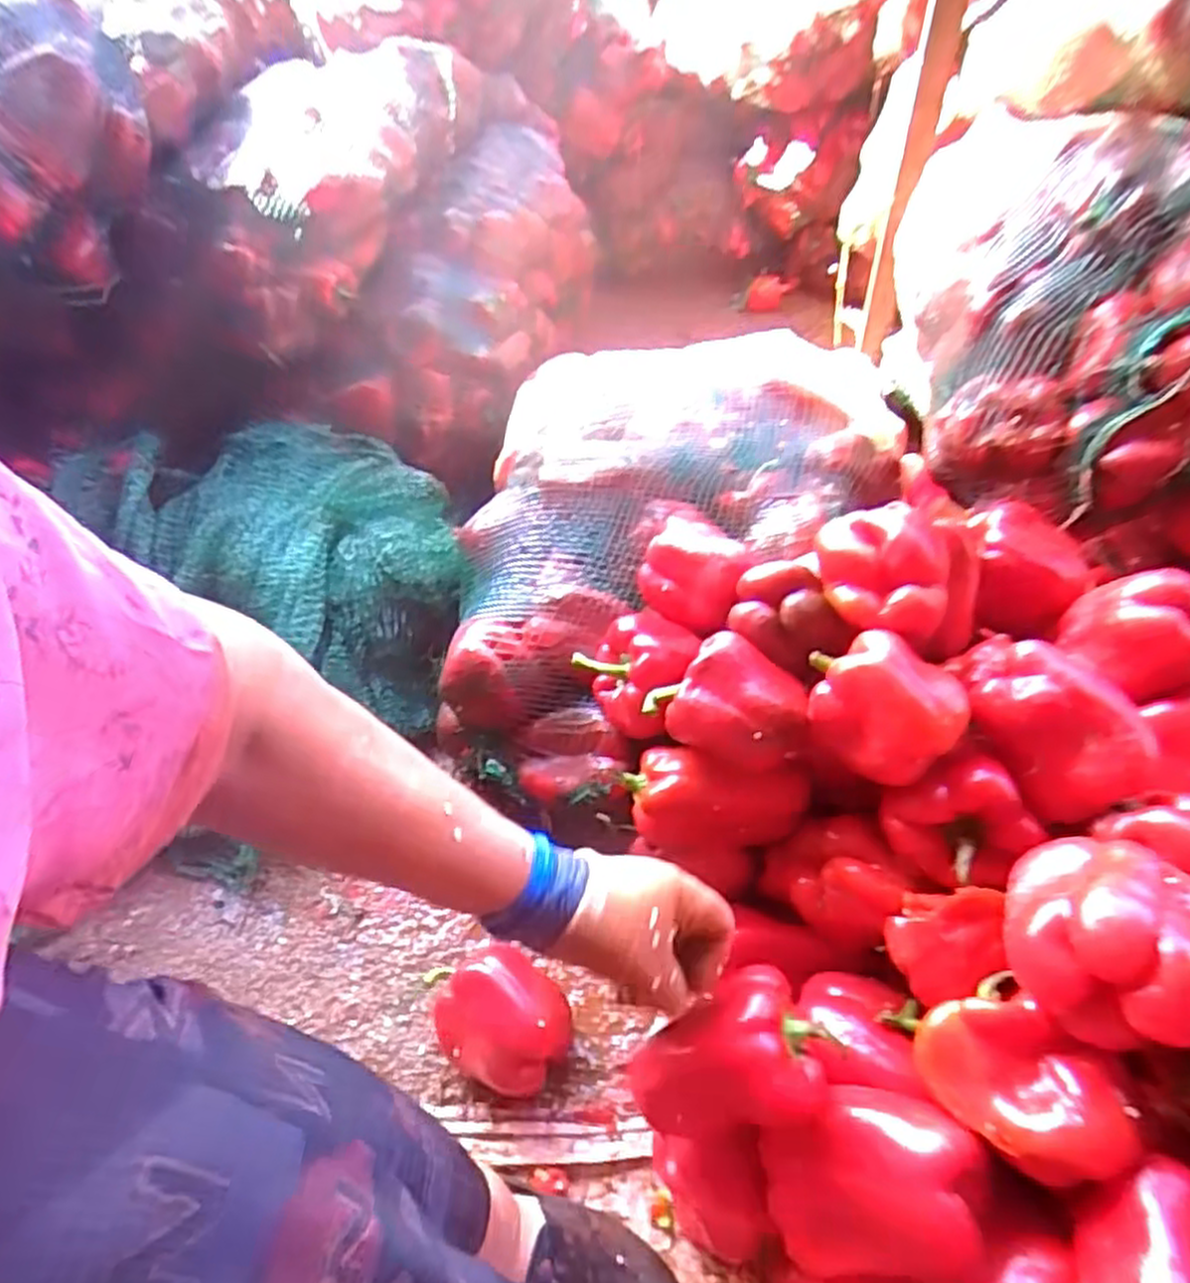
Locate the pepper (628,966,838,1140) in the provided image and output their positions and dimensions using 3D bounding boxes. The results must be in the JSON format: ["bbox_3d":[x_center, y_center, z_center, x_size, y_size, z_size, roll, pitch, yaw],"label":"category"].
[{"bbox_3d":[0.094,0.275,0.500,0.100,0.113,0.083,53,35,-7],"label":"pepper"}]

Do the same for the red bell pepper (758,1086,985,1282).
[{"bbox_3d":[0.175,0.330,0.482,0.126,0.080,0.099,-9,76,37],"label":"red bell pepper"}]

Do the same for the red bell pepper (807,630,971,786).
[{"bbox_3d":[0.204,0.045,0.537,0.101,0.074,0.073,4,46,8],"label":"red bell pepper"}]

